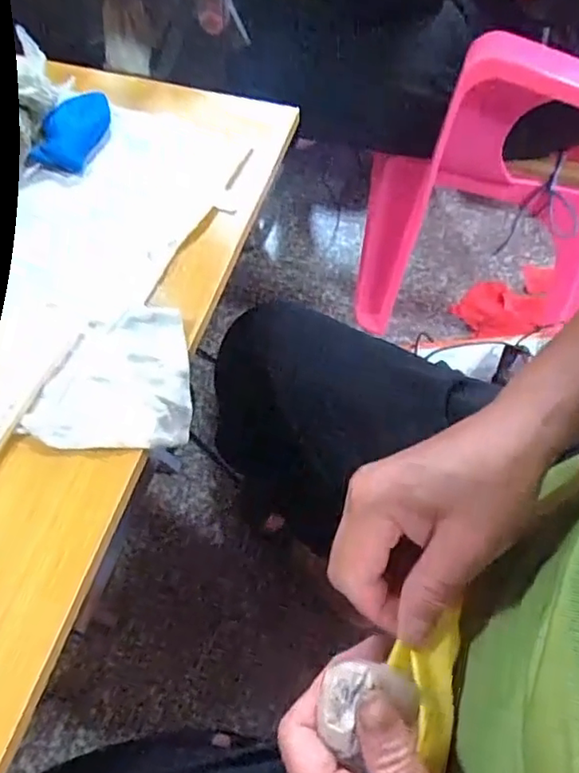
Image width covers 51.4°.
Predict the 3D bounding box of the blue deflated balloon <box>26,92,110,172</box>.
[{"bbox_3d":[-0.185,-0.222,0.524,0.048,0.020,0.086,10,58,4],"label":"blue deflated balloon"}]

